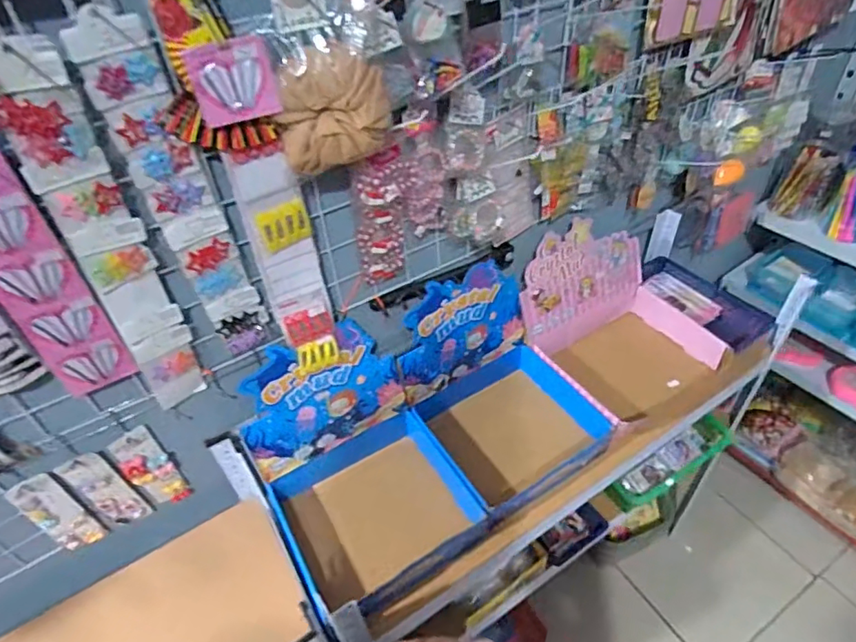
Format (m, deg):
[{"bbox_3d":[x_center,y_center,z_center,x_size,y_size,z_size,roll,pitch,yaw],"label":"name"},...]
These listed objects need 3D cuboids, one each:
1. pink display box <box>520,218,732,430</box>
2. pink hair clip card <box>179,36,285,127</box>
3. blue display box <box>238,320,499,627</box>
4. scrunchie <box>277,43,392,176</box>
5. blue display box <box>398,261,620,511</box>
[{"bbox_3d":[0.338,-0.008,0.926,0.284,0.216,0.267,-26,46,-20],"label":"pink display box"},{"bbox_3d":[-0.183,-0.224,0.502,0.073,0.065,0.008,-18,29,-11],"label":"pink hair clip card"},{"bbox_3d":[-0.093,0.200,0.736,0.248,0.252,0.272,-28,47,-22],"label":"blue display box"},{"bbox_3d":[-0.093,-0.217,0.545,0.122,0.108,0.042,-20,45,-15],"label":"scrunchie"},{"bbox_3d":[0.119,0.101,0.820,0.241,0.249,0.250,-28,47,-22],"label":"blue display box"}]

